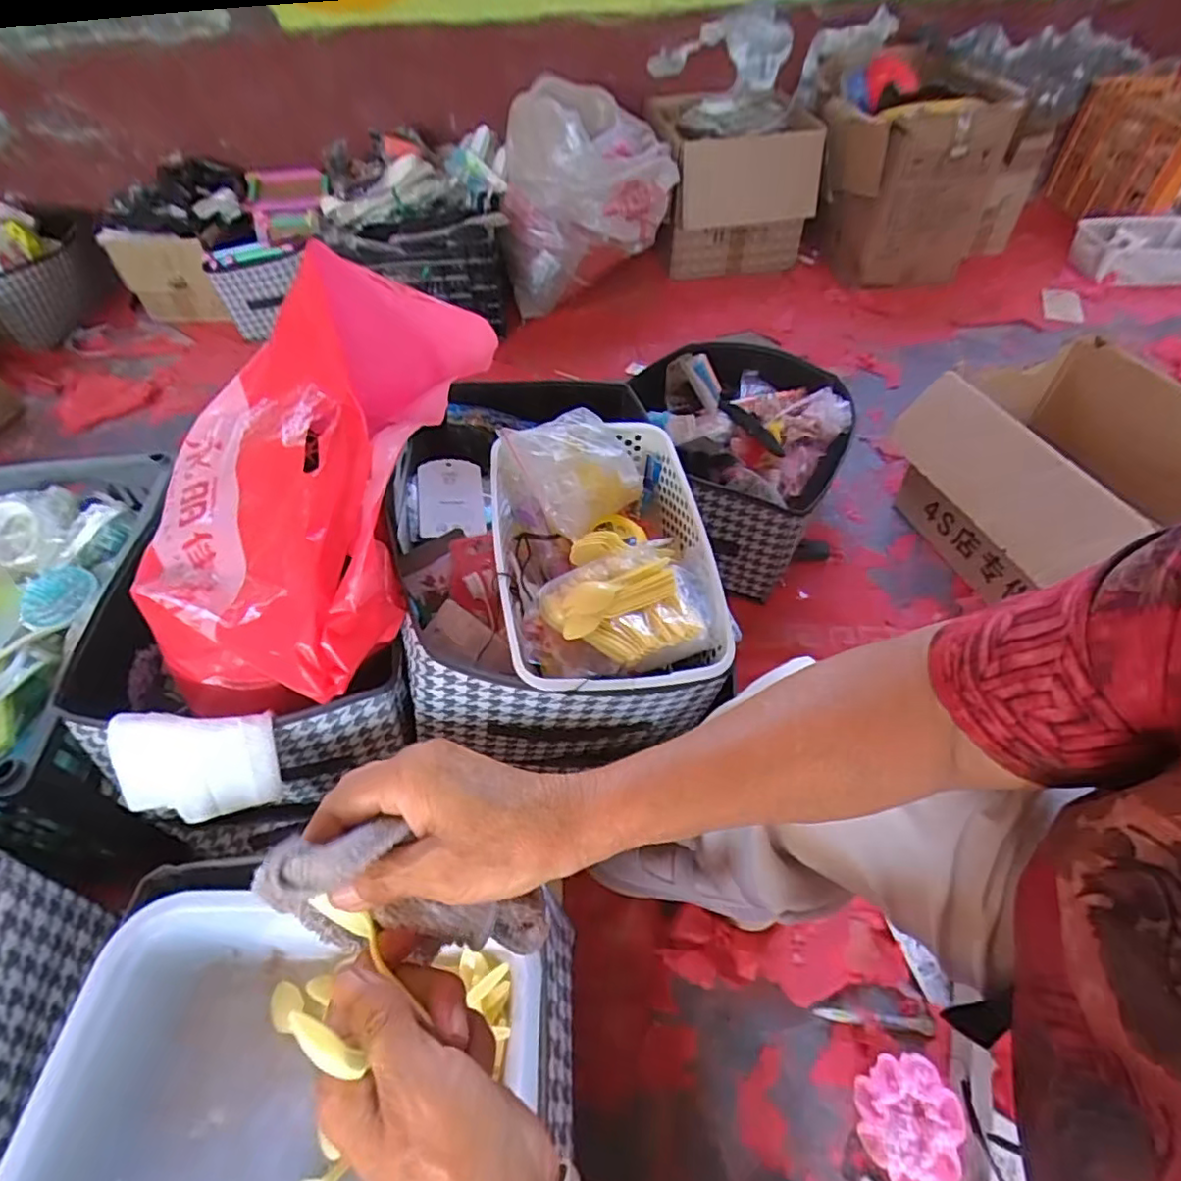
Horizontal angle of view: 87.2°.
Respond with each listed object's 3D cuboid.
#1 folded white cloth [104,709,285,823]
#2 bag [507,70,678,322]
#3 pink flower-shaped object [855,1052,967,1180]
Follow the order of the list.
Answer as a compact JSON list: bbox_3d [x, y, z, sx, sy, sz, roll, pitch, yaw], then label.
[{"bbox_3d":[-0.320,0.142,0.506,0.128,0.015,0.082,0,91,-1],"label":"folded white cloth"},{"bbox_3d":[-0.004,-0.837,1.350,0.363,0.366,0.196,1,51,2],"label":"bag"},{"bbox_3d":[0.293,0.490,0.575,0.082,0.042,0.100,19,54,16],"label":"pink flower-shaped object"}]

